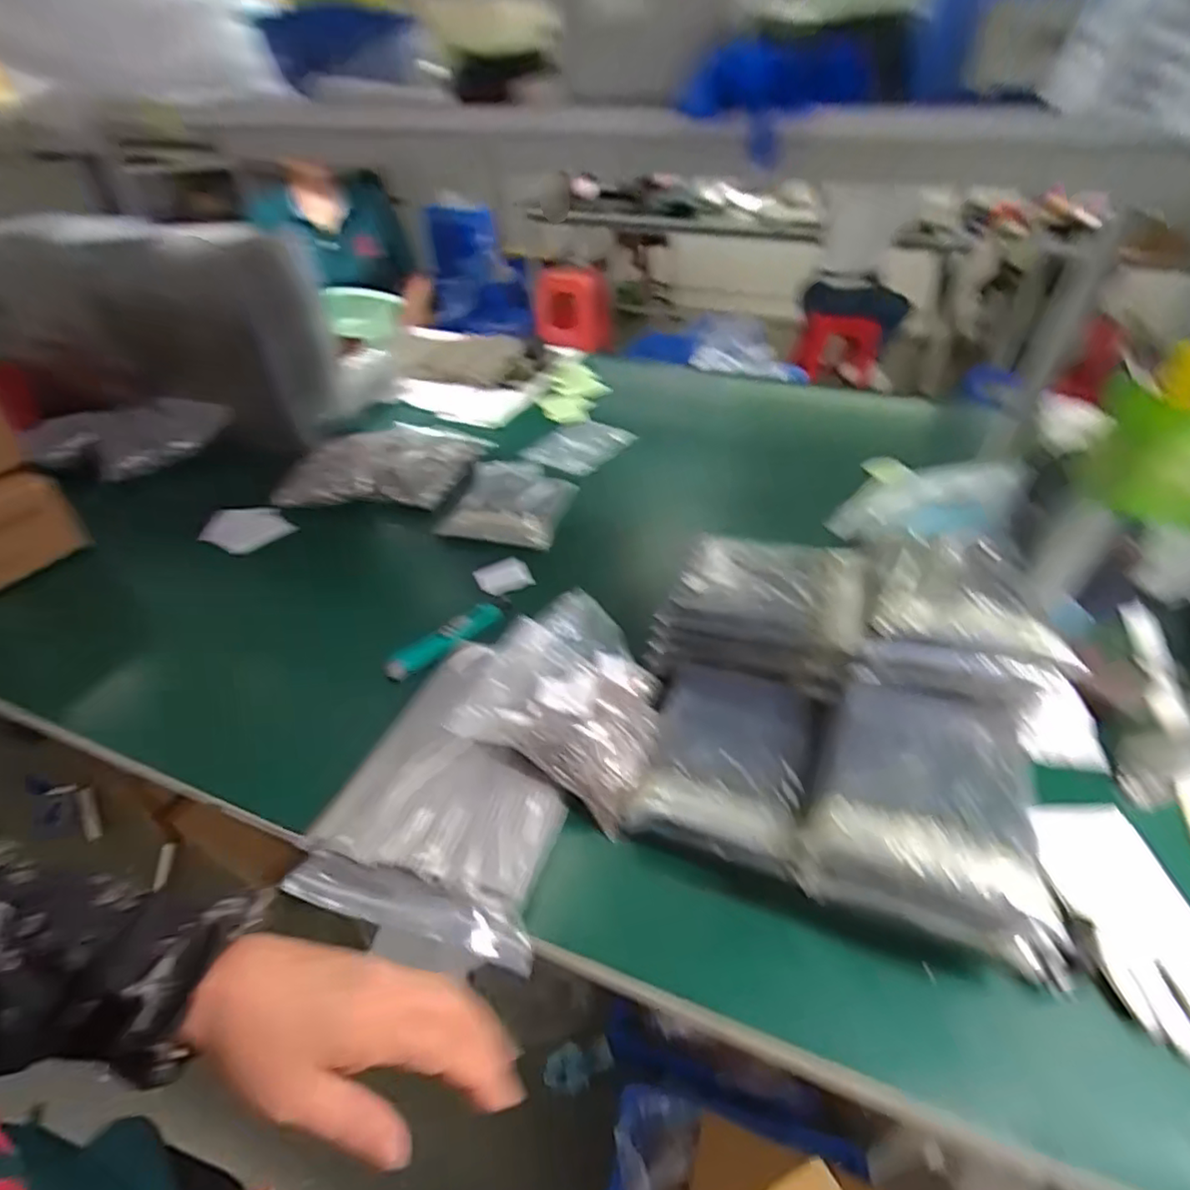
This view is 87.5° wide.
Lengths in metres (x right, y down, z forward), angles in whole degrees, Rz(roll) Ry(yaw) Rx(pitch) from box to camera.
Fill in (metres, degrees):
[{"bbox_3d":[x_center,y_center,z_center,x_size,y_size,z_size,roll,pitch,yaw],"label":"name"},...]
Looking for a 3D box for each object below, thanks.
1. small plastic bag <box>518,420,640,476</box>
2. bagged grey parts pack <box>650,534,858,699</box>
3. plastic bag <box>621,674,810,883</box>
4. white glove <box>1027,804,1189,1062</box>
[{"bbox_3d":[-0.031,-0.270,1.123,0.155,0.025,0.195,21,43,25],"label":"small plastic bag"},{"bbox_3d":[0.164,0.018,0.640,0.185,0.107,0.138,10,40,13],"label":"bagged grey parts pack"},{"bbox_3d":[0.119,0.155,0.566,0.147,0.061,0.195,13,37,14],"label":"plastic bag"},{"bbox_3d":[0.393,0.232,0.453,0.103,0.021,0.178,1,38,2],"label":"white glove"}]

